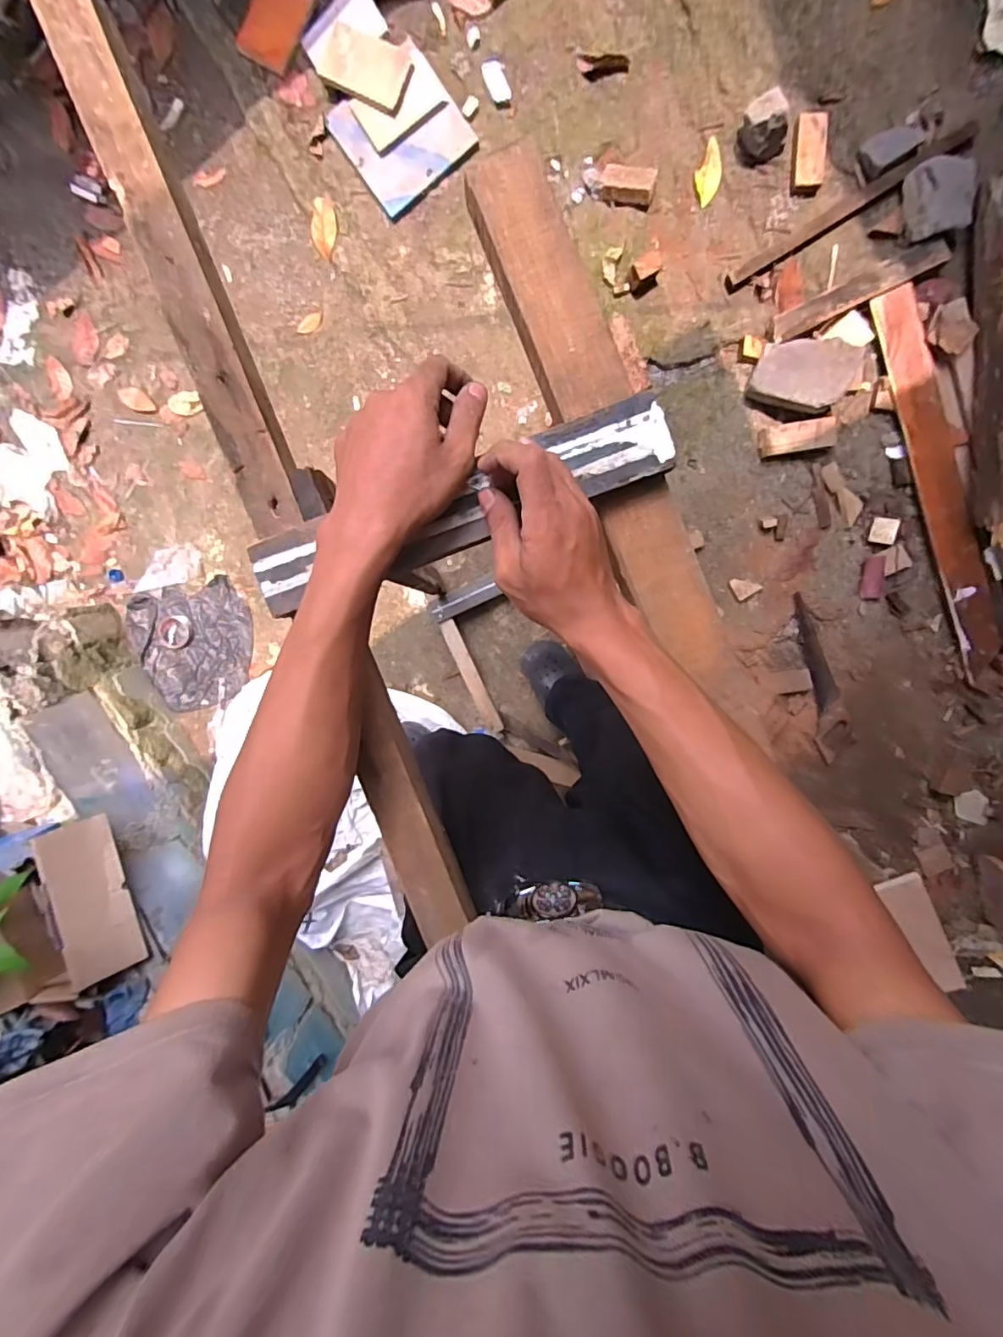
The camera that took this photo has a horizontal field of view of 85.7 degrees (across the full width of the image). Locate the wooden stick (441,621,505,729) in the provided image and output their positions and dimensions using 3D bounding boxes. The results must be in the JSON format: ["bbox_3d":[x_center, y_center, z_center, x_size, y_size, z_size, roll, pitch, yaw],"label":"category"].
[{"bbox_3d":[-0.074,0.021,1.330,0.041,0.020,0.294,-23,98,8],"label":"wooden stick"}]

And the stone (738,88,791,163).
[{"bbox_3d":[0.534,-1.106,1.107,0.081,0.097,0.083,1,100,4],"label":"stone"}]

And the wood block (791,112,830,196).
[{"bbox_3d":[0.644,-1.075,1.127,0.061,0.027,0.133,-4,113,4],"label":"wood block"}]

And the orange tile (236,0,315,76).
[{"bbox_3d":[-0.486,-1.387,1.162,0.129,0.014,0.161,30,101,-2],"label":"orange tile"}]

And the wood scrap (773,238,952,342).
[{"bbox_3d":[0.751,-0.795,1.137,0.346,0.019,0.064,-23,83,15],"label":"wood scrap"}]

